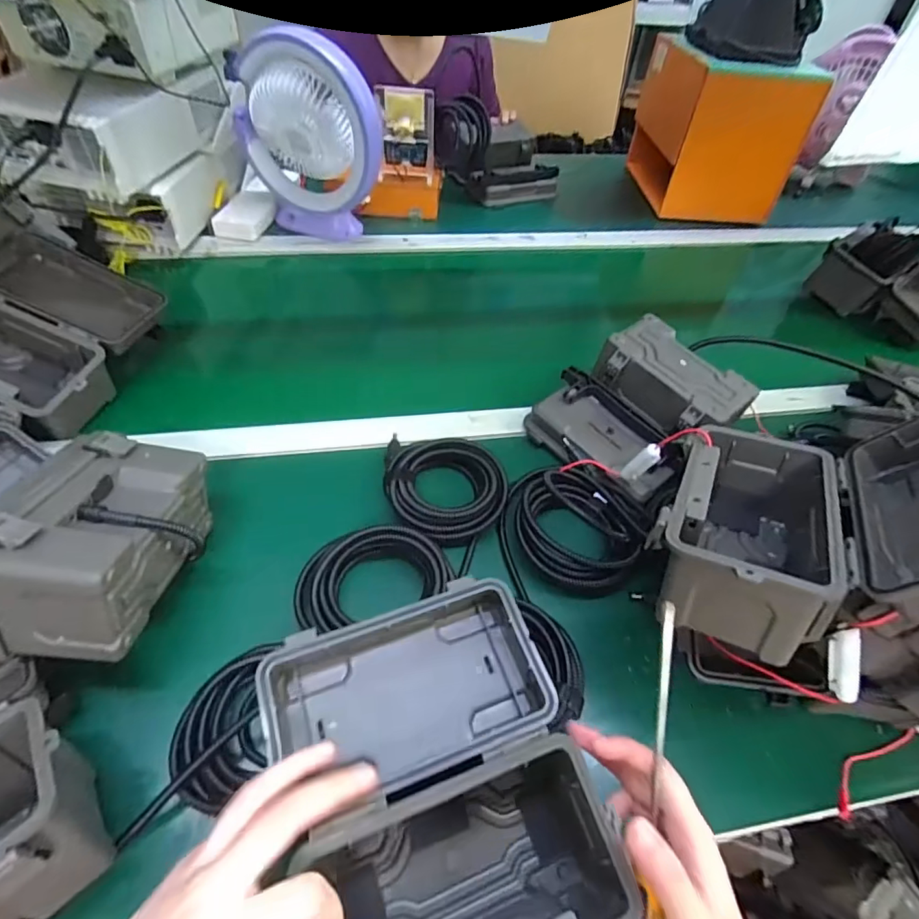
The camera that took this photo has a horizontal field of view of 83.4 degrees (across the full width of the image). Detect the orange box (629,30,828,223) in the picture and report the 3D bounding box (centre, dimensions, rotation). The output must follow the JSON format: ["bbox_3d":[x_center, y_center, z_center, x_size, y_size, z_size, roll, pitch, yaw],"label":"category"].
[{"bbox_3d":[0.491,-0.632,0.994,0.229,0.234,0.280,2,50,-3],"label":"orange box"}]

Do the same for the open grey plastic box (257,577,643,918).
[{"bbox_3d":[-0.017,0.211,0.333,0.171,0.095,0.204,-14,53,-16],"label":"open grey plastic box"}]

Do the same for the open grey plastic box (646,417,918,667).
[{"bbox_3d":[0.246,0.036,0.350,0.175,0.180,0.203,28,53,18],"label":"open grey plastic box"}]

